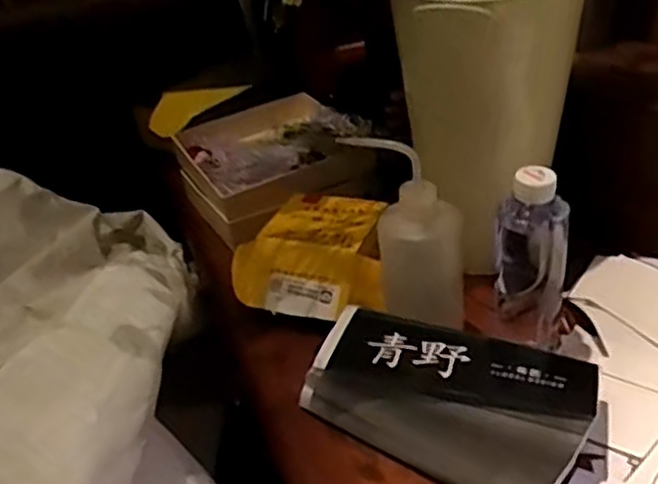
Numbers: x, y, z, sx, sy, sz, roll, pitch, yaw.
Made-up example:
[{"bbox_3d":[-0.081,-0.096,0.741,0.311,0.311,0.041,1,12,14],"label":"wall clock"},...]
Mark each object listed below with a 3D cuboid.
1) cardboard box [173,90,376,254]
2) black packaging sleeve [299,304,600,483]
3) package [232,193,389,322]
[{"bbox_3d":[-0.075,-0.106,0.900,0.210,0.072,0.249,-20,35,-18],"label":"cardboard box"},{"bbox_3d":[0.094,0.121,0.559,0.221,0.065,0.132,15,39,31],"label":"black packaging sleeve"},{"bbox_3d":[-0.012,0.008,0.722,0.161,0.056,0.128,5,35,20],"label":"package"}]

